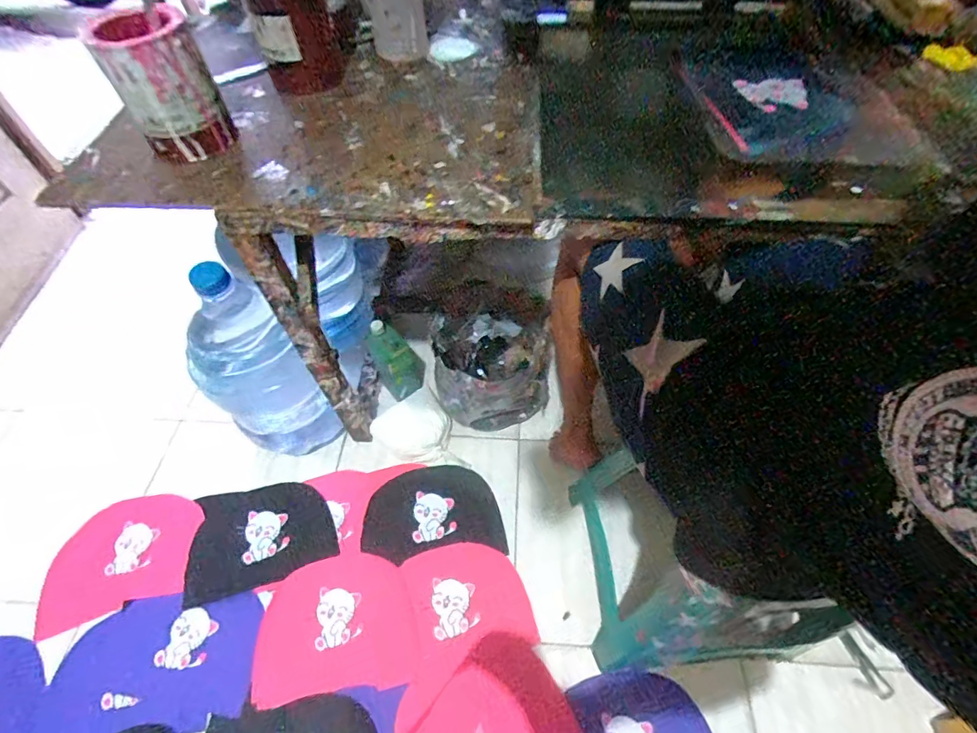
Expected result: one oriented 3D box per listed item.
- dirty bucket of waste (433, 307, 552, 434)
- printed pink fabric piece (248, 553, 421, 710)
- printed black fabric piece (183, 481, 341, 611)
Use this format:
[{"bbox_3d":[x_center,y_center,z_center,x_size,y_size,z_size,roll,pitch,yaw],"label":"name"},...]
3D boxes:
[{"bbox_3d":[0.007,0.007,1.004,0.223,0.242,0.201,-18,58,-10],"label":"dirty bucket of waste"},{"bbox_3d":[-0.277,0.469,0.867,0.281,0.012,0.223,-8,57,-4],"label":"printed pink fabric piece"},{"bbox_3d":[-0.468,0.333,0.960,0.283,0.006,0.213,-18,58,-10],"label":"printed black fabric piece"}]

